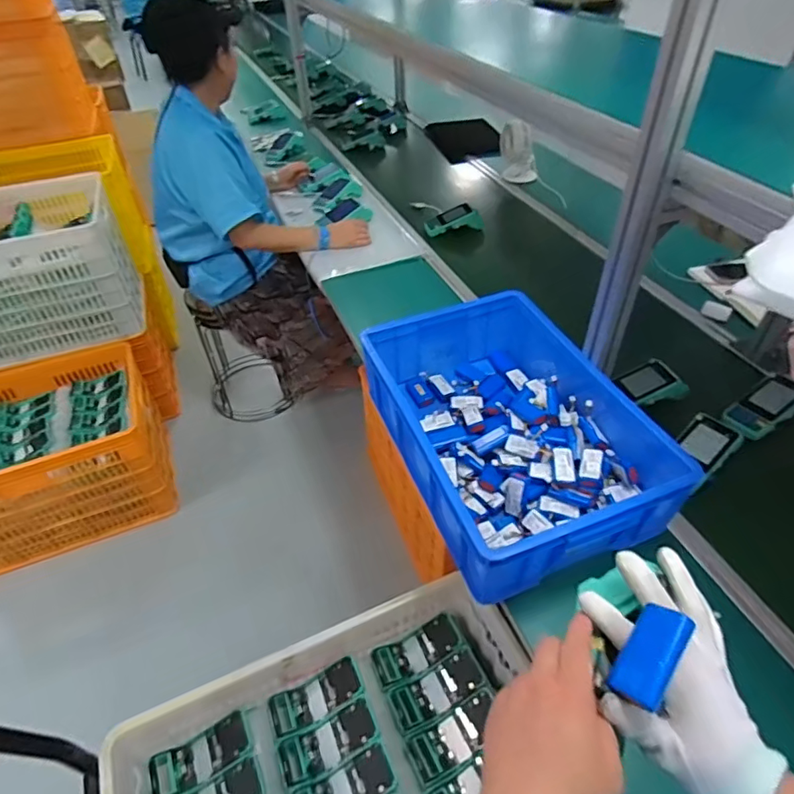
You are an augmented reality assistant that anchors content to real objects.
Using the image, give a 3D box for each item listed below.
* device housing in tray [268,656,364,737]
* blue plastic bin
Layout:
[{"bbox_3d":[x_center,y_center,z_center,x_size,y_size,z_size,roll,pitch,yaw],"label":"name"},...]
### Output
[{"bbox_3d":[-0.142,0.538,0.936,0.164,0.051,0.076,-20,46,-17],"label":"device housing in tray"},{"bbox_3d":[0.179,0.048,0.904,0.341,0.155,0.510,-17,46,-14],"label":"blue plastic bin"}]

